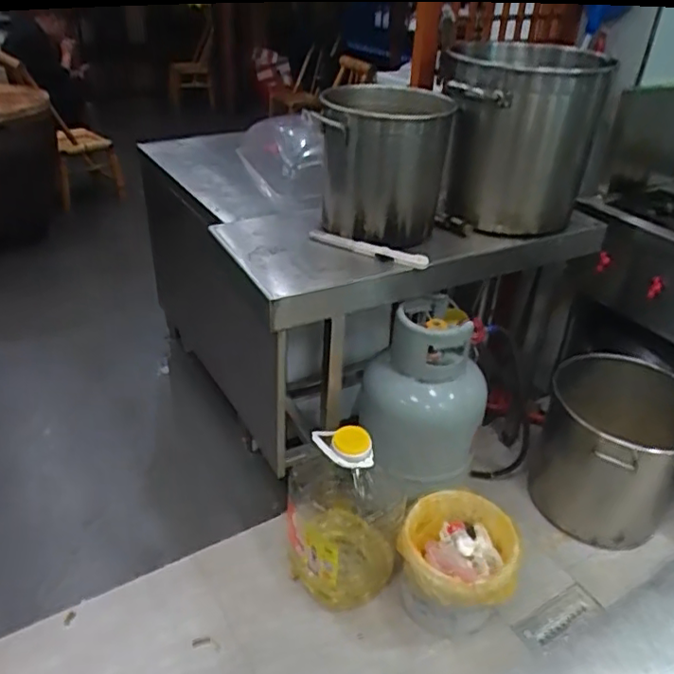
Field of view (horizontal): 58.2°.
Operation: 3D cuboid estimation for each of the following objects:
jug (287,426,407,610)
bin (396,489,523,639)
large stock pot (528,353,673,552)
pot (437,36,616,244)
[{"bbox_3d":[0.015,0.437,1.480,0.277,0.478,0.254,8,32,6],"label":"jug"},{"bbox_3d":[0.284,0.572,1.502,0.266,0.267,0.287,8,32,6],"label":"bin"},{"bbox_3d":[0.781,0.321,1.729,0.379,0.407,0.375,3,32,-2],"label":"large stock pot"},{"bbox_3d":[0.466,-0.530,1.614,0.390,0.409,0.434,10,33,9],"label":"pot"}]

